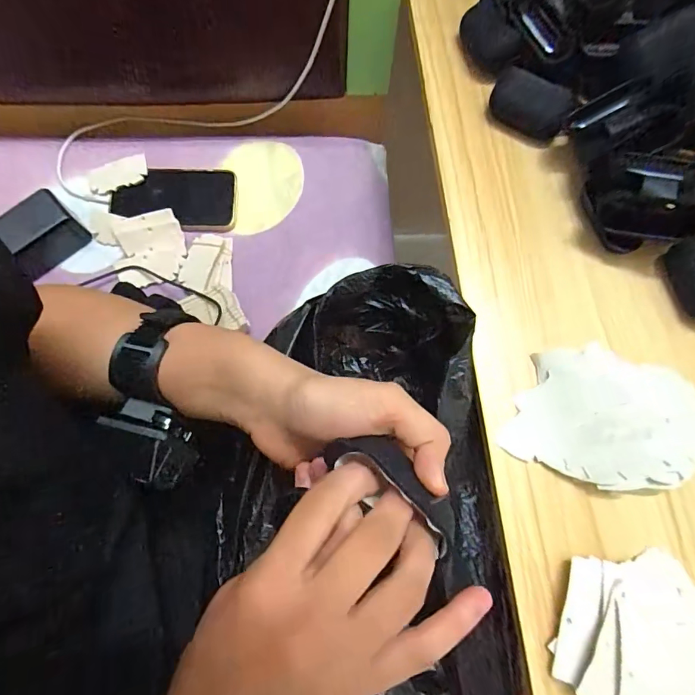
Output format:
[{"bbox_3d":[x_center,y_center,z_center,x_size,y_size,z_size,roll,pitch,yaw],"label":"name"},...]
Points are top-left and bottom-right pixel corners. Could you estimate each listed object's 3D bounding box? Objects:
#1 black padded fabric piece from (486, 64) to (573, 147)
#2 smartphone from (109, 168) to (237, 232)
[{"bbox_3d":[0.149,-0.199,0.354,0.063,0.035,0.031,27,75,5],"label":"black padded fabric piece"},{"bbox_3d":[-0.203,-0.176,0.504,0.142,0.014,0.076,1,74,-2],"label":"smartphone"}]

